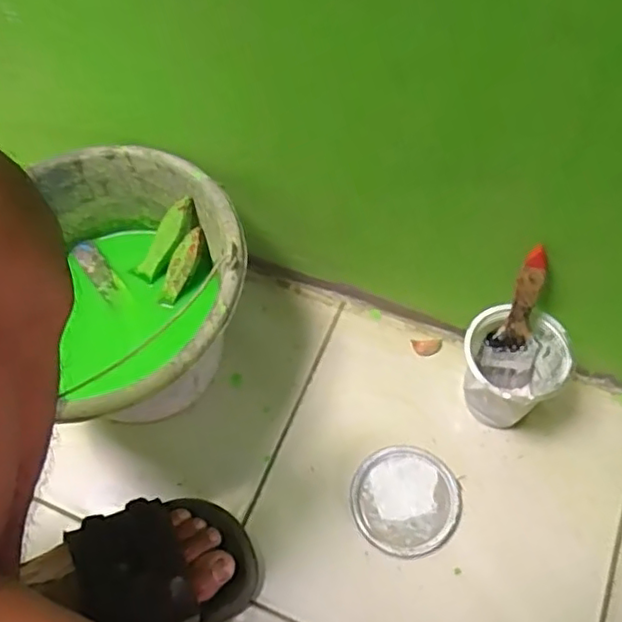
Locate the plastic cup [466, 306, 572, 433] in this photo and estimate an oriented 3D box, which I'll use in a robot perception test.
[{"bbox_3d":[0.176,0.057,0.565,0.087,0.103,0.076,17,65,12],"label":"plastic cup"}]

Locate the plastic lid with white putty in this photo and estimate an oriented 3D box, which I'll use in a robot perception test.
[{"bbox_3d":[0.084,0.167,0.559,0.091,0.013,0.092,-2,62,4],"label":"plastic lid with white putty"}]

